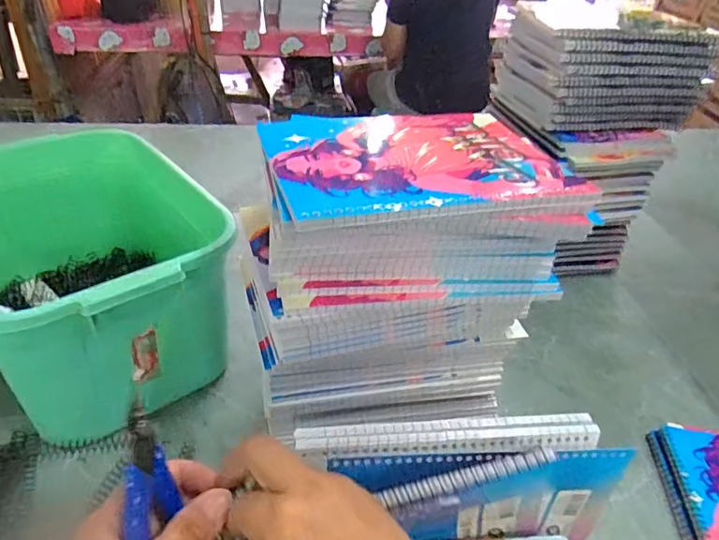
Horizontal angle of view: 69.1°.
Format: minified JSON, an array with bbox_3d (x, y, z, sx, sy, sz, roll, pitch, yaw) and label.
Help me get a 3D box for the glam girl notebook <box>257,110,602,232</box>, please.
[{"bbox_3d":[0.039,-0.079,0.359,0.201,0.008,0.158,-10,39,-18],"label":"glam girl notebook"}]

